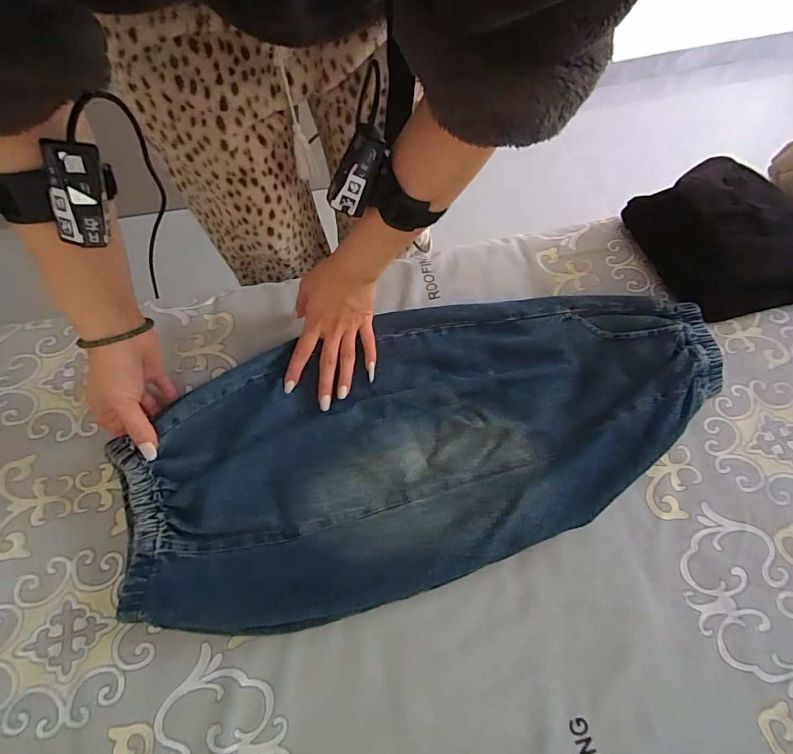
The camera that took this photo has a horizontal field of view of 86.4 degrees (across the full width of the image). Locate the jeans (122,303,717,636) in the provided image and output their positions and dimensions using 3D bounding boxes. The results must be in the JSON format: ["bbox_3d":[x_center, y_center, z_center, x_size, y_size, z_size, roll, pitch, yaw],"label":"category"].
[{"bbox_3d":[0.043,0.054,0.475,0.652,0.051,0.291,-19,71,-7],"label":"jeans"}]

